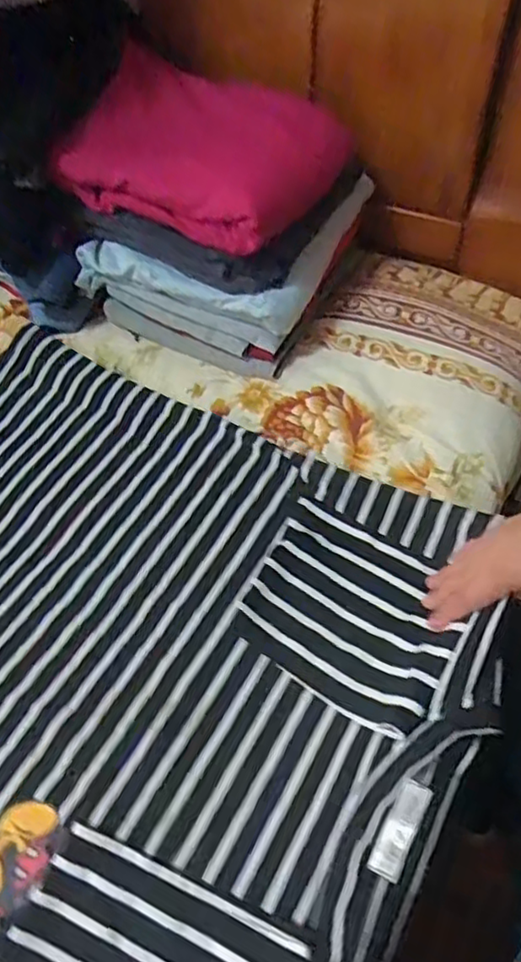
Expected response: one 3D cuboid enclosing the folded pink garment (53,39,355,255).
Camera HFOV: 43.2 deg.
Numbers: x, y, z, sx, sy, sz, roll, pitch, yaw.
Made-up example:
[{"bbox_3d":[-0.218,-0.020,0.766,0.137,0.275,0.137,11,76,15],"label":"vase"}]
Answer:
[{"bbox_3d":[-0.048,-0.315,0.615,0.236,0.084,0.172,23,61,19],"label":"folded pink garment"}]

